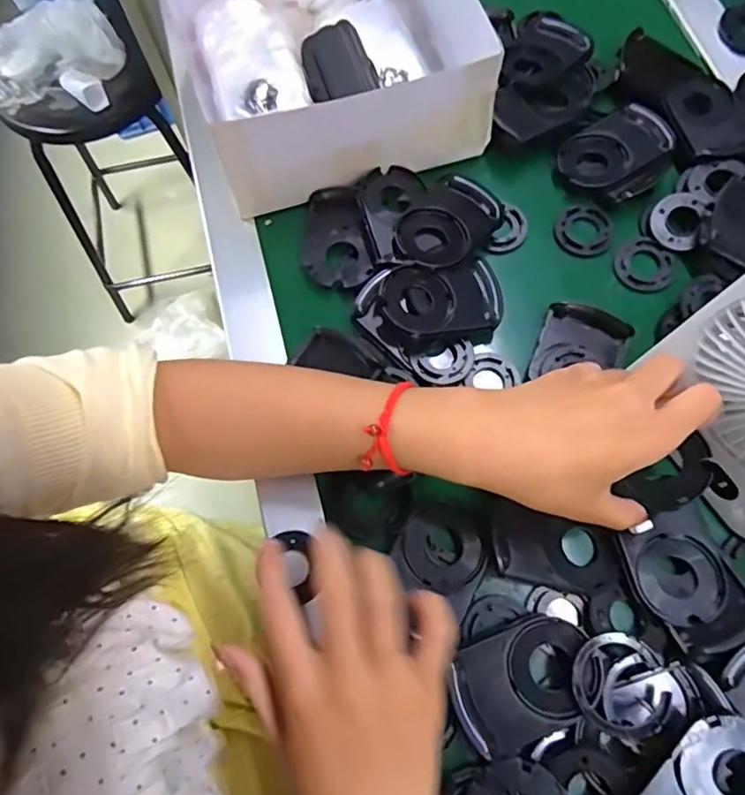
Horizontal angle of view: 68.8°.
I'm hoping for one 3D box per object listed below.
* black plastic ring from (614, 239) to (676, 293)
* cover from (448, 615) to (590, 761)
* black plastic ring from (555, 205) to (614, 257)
[{"bbox_3d":[0.203,-0.098,0.406,0.041,0.008,0.039,0,71,1],"label":"black plastic ring"},{"bbox_3d":[0.086,0.160,0.306,0.080,0.006,0.056,-22,72,-6],"label":"cover"},{"bbox_3d":[0.162,-0.127,0.416,0.040,0.007,0.043,0,71,1],"label":"black plastic ring"}]

